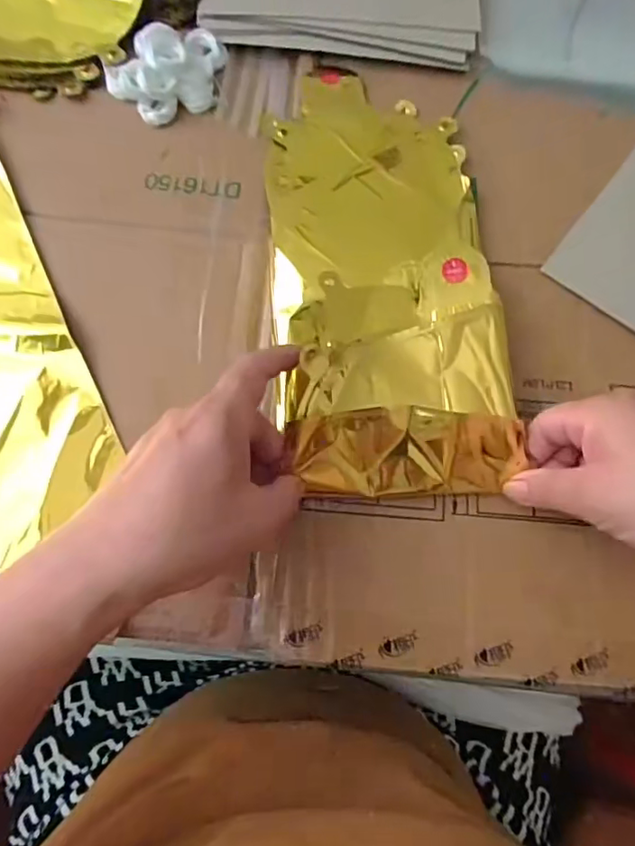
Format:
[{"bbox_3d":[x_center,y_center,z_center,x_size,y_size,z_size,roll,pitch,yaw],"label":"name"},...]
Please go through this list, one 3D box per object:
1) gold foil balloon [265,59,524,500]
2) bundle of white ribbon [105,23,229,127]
[{"bbox_3d":[0.037,-0.099,0.343,0.130,0.033,0.288,-5,70,-2],"label":"gold foil balloon"},{"bbox_3d":[-0.098,-0.238,0.371,0.081,0.024,0.055,-25,76,-8],"label":"bundle of white ribbon"}]

